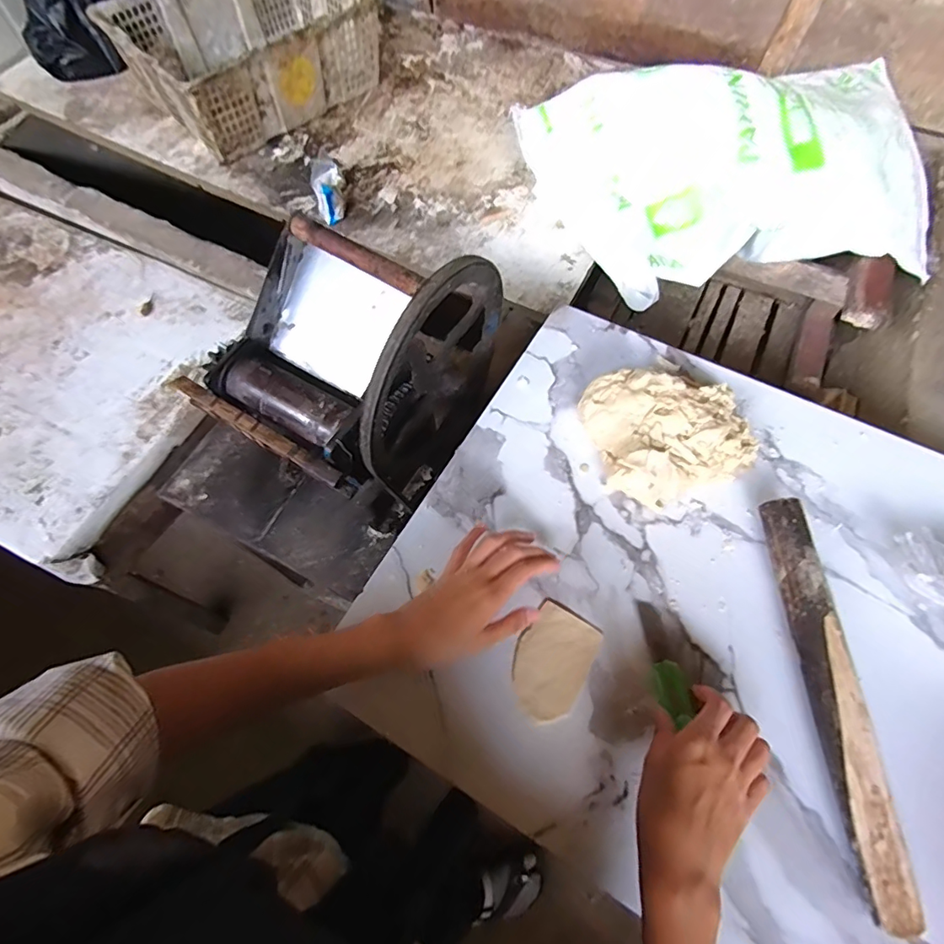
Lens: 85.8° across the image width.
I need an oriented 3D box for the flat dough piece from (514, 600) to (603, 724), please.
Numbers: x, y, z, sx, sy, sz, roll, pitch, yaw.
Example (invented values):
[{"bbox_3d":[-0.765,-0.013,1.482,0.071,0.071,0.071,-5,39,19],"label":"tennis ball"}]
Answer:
[{"bbox_3d":[0.068,0.163,0.433,0.059,0.009,0.088,28,66,14],"label":"flat dough piece"}]

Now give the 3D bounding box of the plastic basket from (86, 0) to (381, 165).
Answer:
[{"bbox_3d":[-0.462,-0.897,1.089,0.473,0.171,0.337,-40,72,-17],"label":"plastic basket"}]

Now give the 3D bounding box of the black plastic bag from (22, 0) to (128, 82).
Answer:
[{"bbox_3d":[-0.870,-1.023,1.051,0.155,0.341,0.087,15,38,9],"label":"black plastic bag"}]

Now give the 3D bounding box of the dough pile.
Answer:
[{"bbox_3d":[0.198,-0.043,0.503,0.156,0.060,0.136,-12,63,-4],"label":"dough pile"}]

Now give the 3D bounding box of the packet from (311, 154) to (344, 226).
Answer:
[{"bbox_3d":[-0.275,-0.544,0.971,0.061,0.054,0.151,-13,77,-6],"label":"packet"}]

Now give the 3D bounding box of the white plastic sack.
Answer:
[{"bbox_3d":[0.447,-0.510,0.888,0.683,0.203,0.392,-4,65,-3],"label":"white plastic sack"}]

